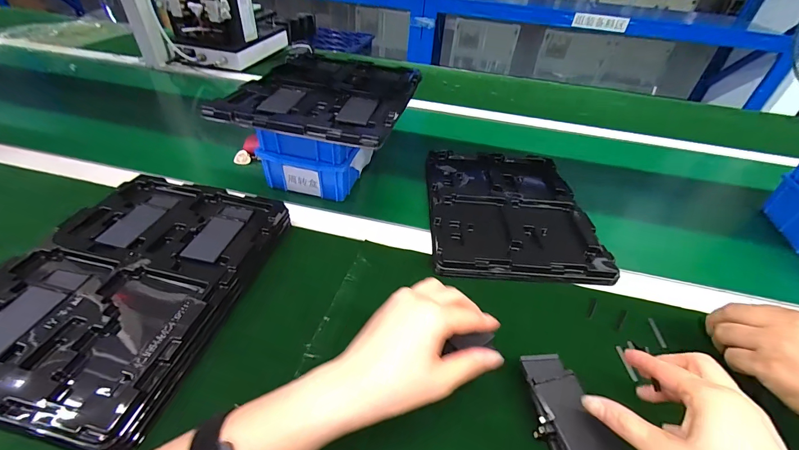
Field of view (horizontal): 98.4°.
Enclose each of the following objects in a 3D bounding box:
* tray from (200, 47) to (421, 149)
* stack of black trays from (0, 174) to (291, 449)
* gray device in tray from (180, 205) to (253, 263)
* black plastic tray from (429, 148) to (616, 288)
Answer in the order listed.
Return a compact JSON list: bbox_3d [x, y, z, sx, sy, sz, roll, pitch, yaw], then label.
[{"bbox_3d":[-0.097,-0.197,0.488,0.223,0.020,0.271,13,41,9],"label":"tray"},{"bbox_3d":[-0.269,0.052,0.352,0.210,0.043,0.274,11,41,7],"label":"stack of black trays"},{"bbox_3d":[-0.201,0.006,0.392,0.040,0.011,0.085,10,41,6],"label":"gray device in tray"},{"bbox_3d":[0.153,-0.032,0.503,0.216,0.015,0.282,4,41,-1],"label":"black plastic tray"}]

